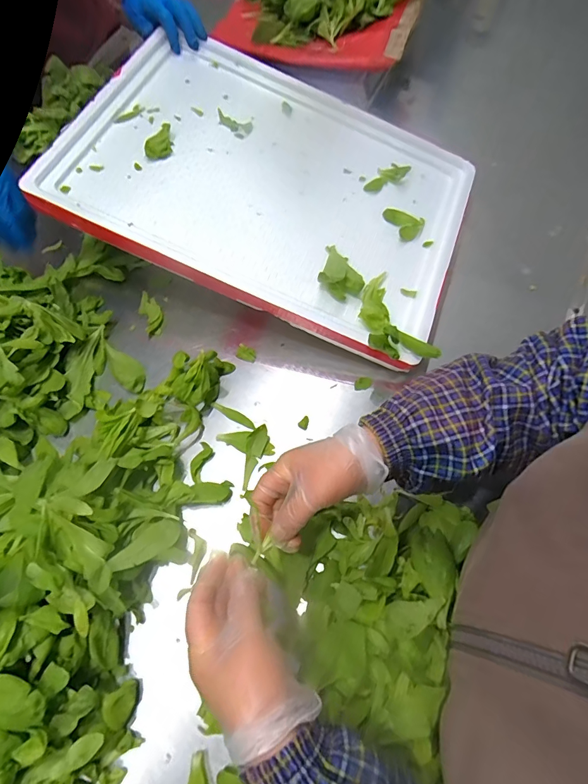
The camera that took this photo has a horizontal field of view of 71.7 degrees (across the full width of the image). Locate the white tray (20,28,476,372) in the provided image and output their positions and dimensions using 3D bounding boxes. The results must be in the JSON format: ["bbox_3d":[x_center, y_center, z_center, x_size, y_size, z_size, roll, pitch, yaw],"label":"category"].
[{"bbox_3d":[-0.030,-0.287,0.563,0.534,0.053,0.370,23,68,0],"label":"white tray"}]

